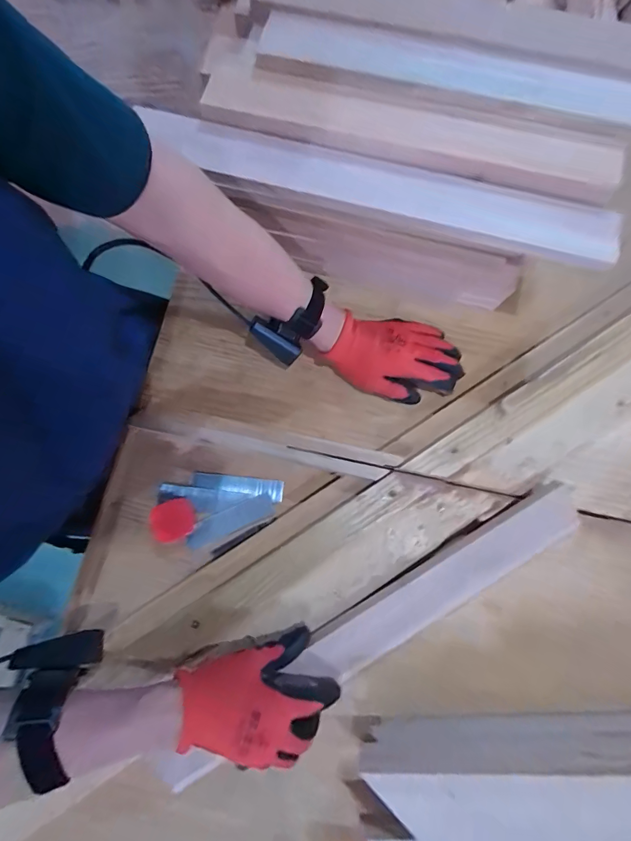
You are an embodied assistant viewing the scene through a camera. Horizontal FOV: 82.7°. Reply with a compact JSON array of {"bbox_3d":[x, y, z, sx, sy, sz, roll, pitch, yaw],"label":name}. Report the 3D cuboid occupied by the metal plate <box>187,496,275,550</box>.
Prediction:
[{"bbox_3d":[-0.106,0.125,0.445,0.109,0.005,0.029,-24,77,-4],"label":"metal plate"}]

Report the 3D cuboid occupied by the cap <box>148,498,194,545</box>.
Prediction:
[{"bbox_3d":[-0.177,0.125,0.445,0.054,0.009,0.048,-22,77,-4],"label":"cap"}]

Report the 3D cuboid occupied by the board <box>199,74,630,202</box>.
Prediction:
[{"bbox_3d":[0.095,-0.308,0.382,0.441,0.024,0.057,14,77,5],"label":"board"}]

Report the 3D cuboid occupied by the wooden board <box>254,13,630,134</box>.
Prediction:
[{"bbox_3d":[0.156,-0.359,0.375,0.432,0.022,0.062,14,77,5],"label":"wooden board"}]

